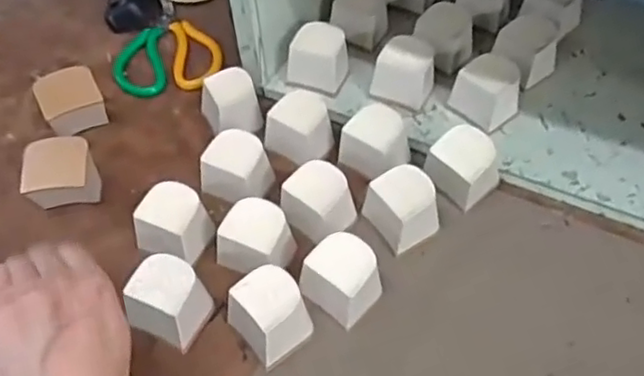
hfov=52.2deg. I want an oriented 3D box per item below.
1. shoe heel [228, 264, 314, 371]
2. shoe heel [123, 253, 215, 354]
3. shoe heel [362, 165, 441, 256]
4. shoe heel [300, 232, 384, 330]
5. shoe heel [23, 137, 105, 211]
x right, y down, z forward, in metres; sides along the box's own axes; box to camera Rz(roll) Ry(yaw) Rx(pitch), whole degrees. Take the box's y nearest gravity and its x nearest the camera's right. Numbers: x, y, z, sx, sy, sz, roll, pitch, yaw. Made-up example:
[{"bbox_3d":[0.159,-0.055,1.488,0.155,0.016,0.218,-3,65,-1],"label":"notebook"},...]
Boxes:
[{"bbox_3d":[-0.036,0.089,0.479,0.052,0.045,0.056,-35,57,-22],"label":"shoe heel"},{"bbox_3d":[-0.113,0.081,0.490,0.059,0.038,0.052,19,55,18],"label":"shoe heel"},{"bbox_3d":[0.067,0.015,0.534,0.046,0.045,0.054,-29,55,-19],"label":"shoe heel"},{"bbox_3d":[0.015,0.067,0.496,0.051,0.047,0.047,32,60,25],"label":"shoe heel"},{"bbox_3d":[-0.221,-0.006,0.571,0.060,0.062,0.048,-5,51,-1],"label":"shoe heel"}]

